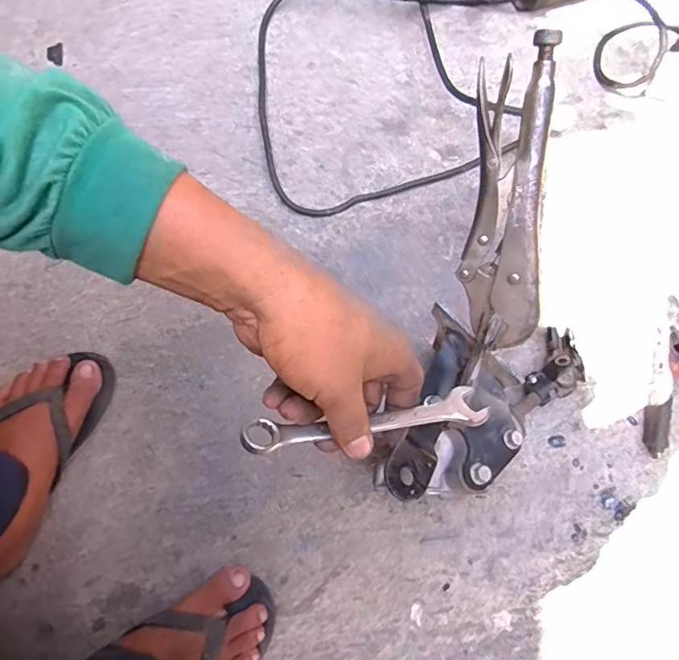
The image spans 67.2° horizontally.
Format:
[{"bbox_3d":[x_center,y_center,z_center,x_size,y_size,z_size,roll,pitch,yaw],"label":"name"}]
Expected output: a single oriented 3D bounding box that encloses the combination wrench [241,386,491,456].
[{"bbox_3d":[0.020,0.055,0.315,0.158,0.015,0.025,-4,75,-21],"label":"combination wrench"}]

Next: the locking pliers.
[{"bbox_3d":[0.120,-0.072,0.371,0.050,0.028,0.240,-2,114,-3],"label":"locking pliers"}]

